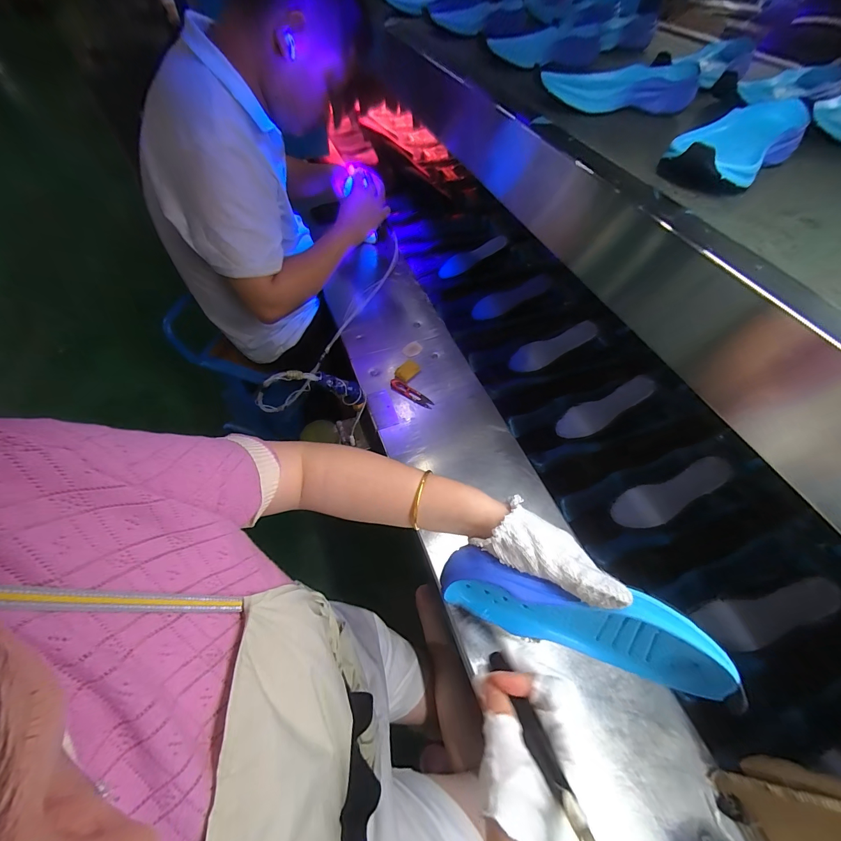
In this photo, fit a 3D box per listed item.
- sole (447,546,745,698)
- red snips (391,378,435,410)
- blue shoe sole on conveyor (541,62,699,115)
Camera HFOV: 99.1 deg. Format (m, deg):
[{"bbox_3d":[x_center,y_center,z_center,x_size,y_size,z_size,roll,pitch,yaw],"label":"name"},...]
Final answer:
[{"bbox_3d":[0.130,0.172,0.316,0.219,0.091,0.045,10,54,21],"label":"sole"},{"bbox_3d":[-0.021,-0.054,0.735,0.104,0.006,0.028,33,60,17],"label":"red snips"},{"bbox_3d":[0.286,-0.466,0.498,0.235,0.041,0.074,-4,57,-8],"label":"blue shoe sole on conveyor"}]

